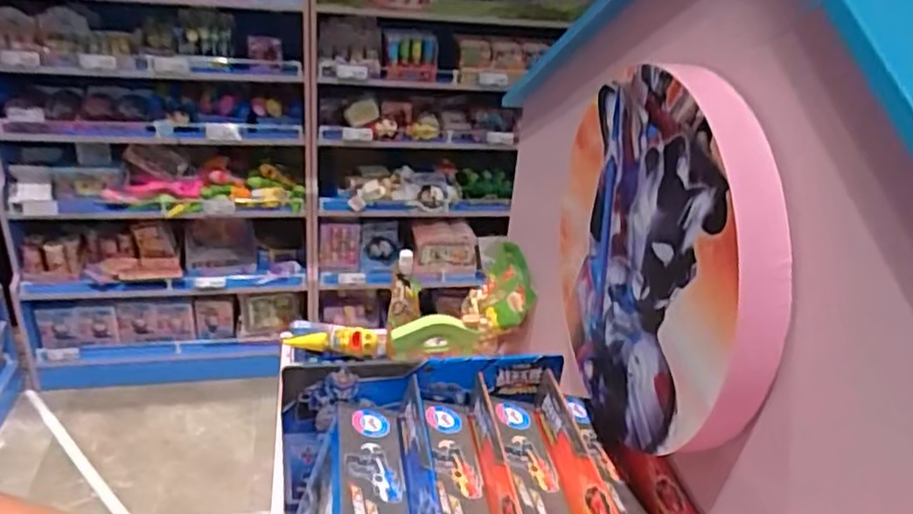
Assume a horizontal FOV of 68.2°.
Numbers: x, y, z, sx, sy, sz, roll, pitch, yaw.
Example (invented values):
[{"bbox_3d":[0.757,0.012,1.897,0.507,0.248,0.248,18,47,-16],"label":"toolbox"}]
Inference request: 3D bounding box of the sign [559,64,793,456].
[{"bbox_3d":[0.148,0.003,0.519,0.039,0.278,0.256,-2,29,-14],"label":"sign"}]

